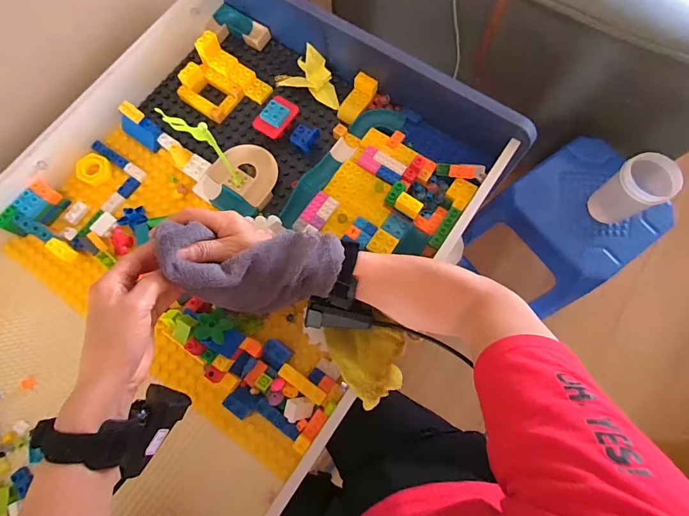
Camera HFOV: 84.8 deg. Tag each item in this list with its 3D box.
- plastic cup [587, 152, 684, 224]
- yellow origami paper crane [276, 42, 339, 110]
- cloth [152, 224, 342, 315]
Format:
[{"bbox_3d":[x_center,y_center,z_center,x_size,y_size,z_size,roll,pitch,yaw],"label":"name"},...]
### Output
[{"bbox_3d":[0.516,-0.118,0.686,0.089,0.148,0.081,0,73,1],"label":"plastic cup"},{"bbox_3d":[-0.049,-0.281,0.568,0.101,0.079,0.048,26,75,8],"label":"yellow origami paper crane"},{"bbox_3d":[-0.083,0.012,0.370,0.155,0.104,0.072,-2,73,0],"label":"cloth"}]

